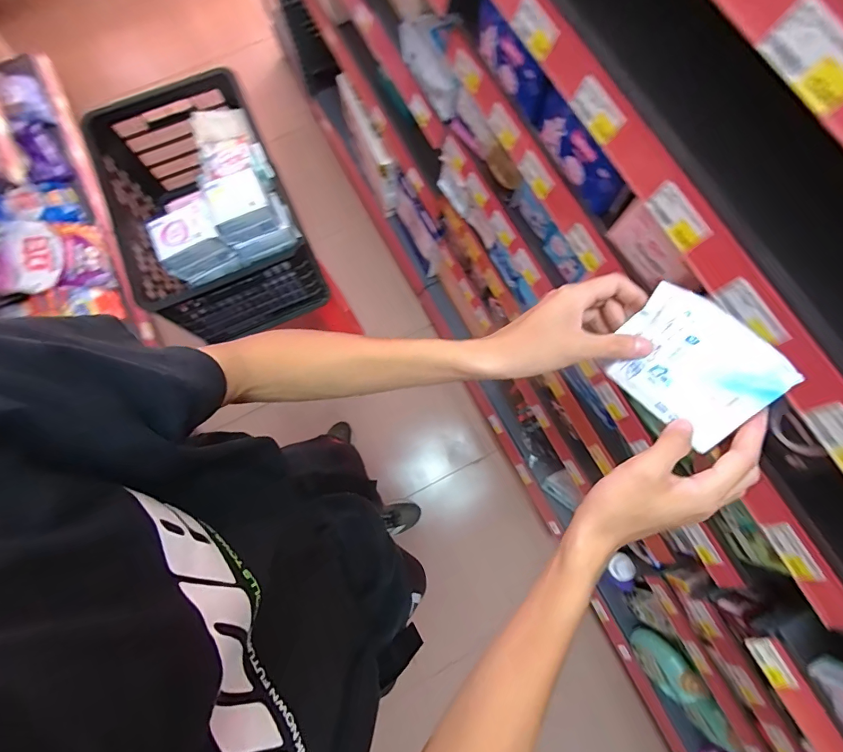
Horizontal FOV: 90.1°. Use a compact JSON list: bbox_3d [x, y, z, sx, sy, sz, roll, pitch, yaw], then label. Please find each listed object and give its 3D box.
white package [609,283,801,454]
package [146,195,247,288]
[{"bbox_3d":[0.206,-0.008,0.325,0.107,0.026,0.086,44,112,13],"label":"white package"},{"bbox_3d":[-0.424,-0.244,0.788,0.117,0.115,0.095,-27,78,-6],"label":"package"}]

